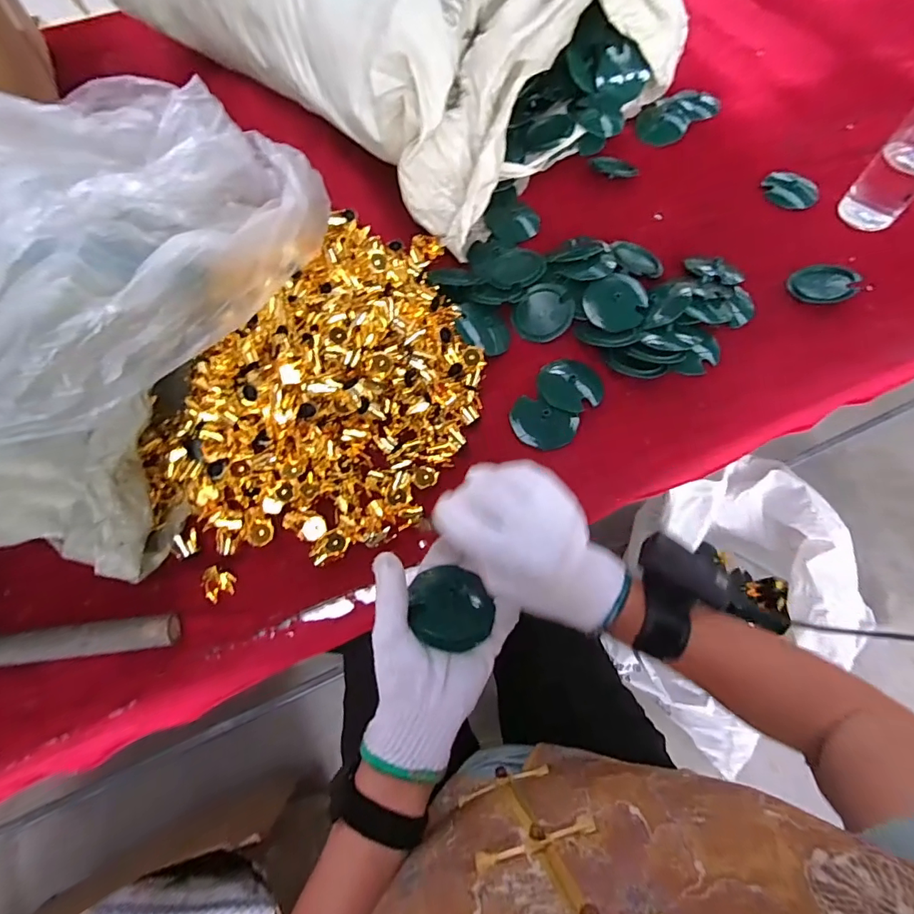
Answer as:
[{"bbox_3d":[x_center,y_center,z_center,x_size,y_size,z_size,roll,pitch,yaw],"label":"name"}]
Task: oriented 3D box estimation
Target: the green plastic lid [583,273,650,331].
[{"bbox_3d":[0.201,-0.198,0.618,0.074,0.009,0.075,-3,82,18],"label":"green plastic lid"}]

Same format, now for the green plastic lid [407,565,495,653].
[{"bbox_3d":[-0.005,0.132,0.427,0.068,0.013,0.066,-10,67,-5],"label":"green plastic lid"}]

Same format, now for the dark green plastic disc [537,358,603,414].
[{"bbox_3d":[0.133,-0.083,0.569,0.075,0.015,0.076,0,67,0],"label":"dark green plastic disc"}]

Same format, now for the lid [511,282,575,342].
[{"bbox_3d":[0.107,-0.179,0.602,0.068,0.008,0.074,-1,80,7],"label":"lid"}]

